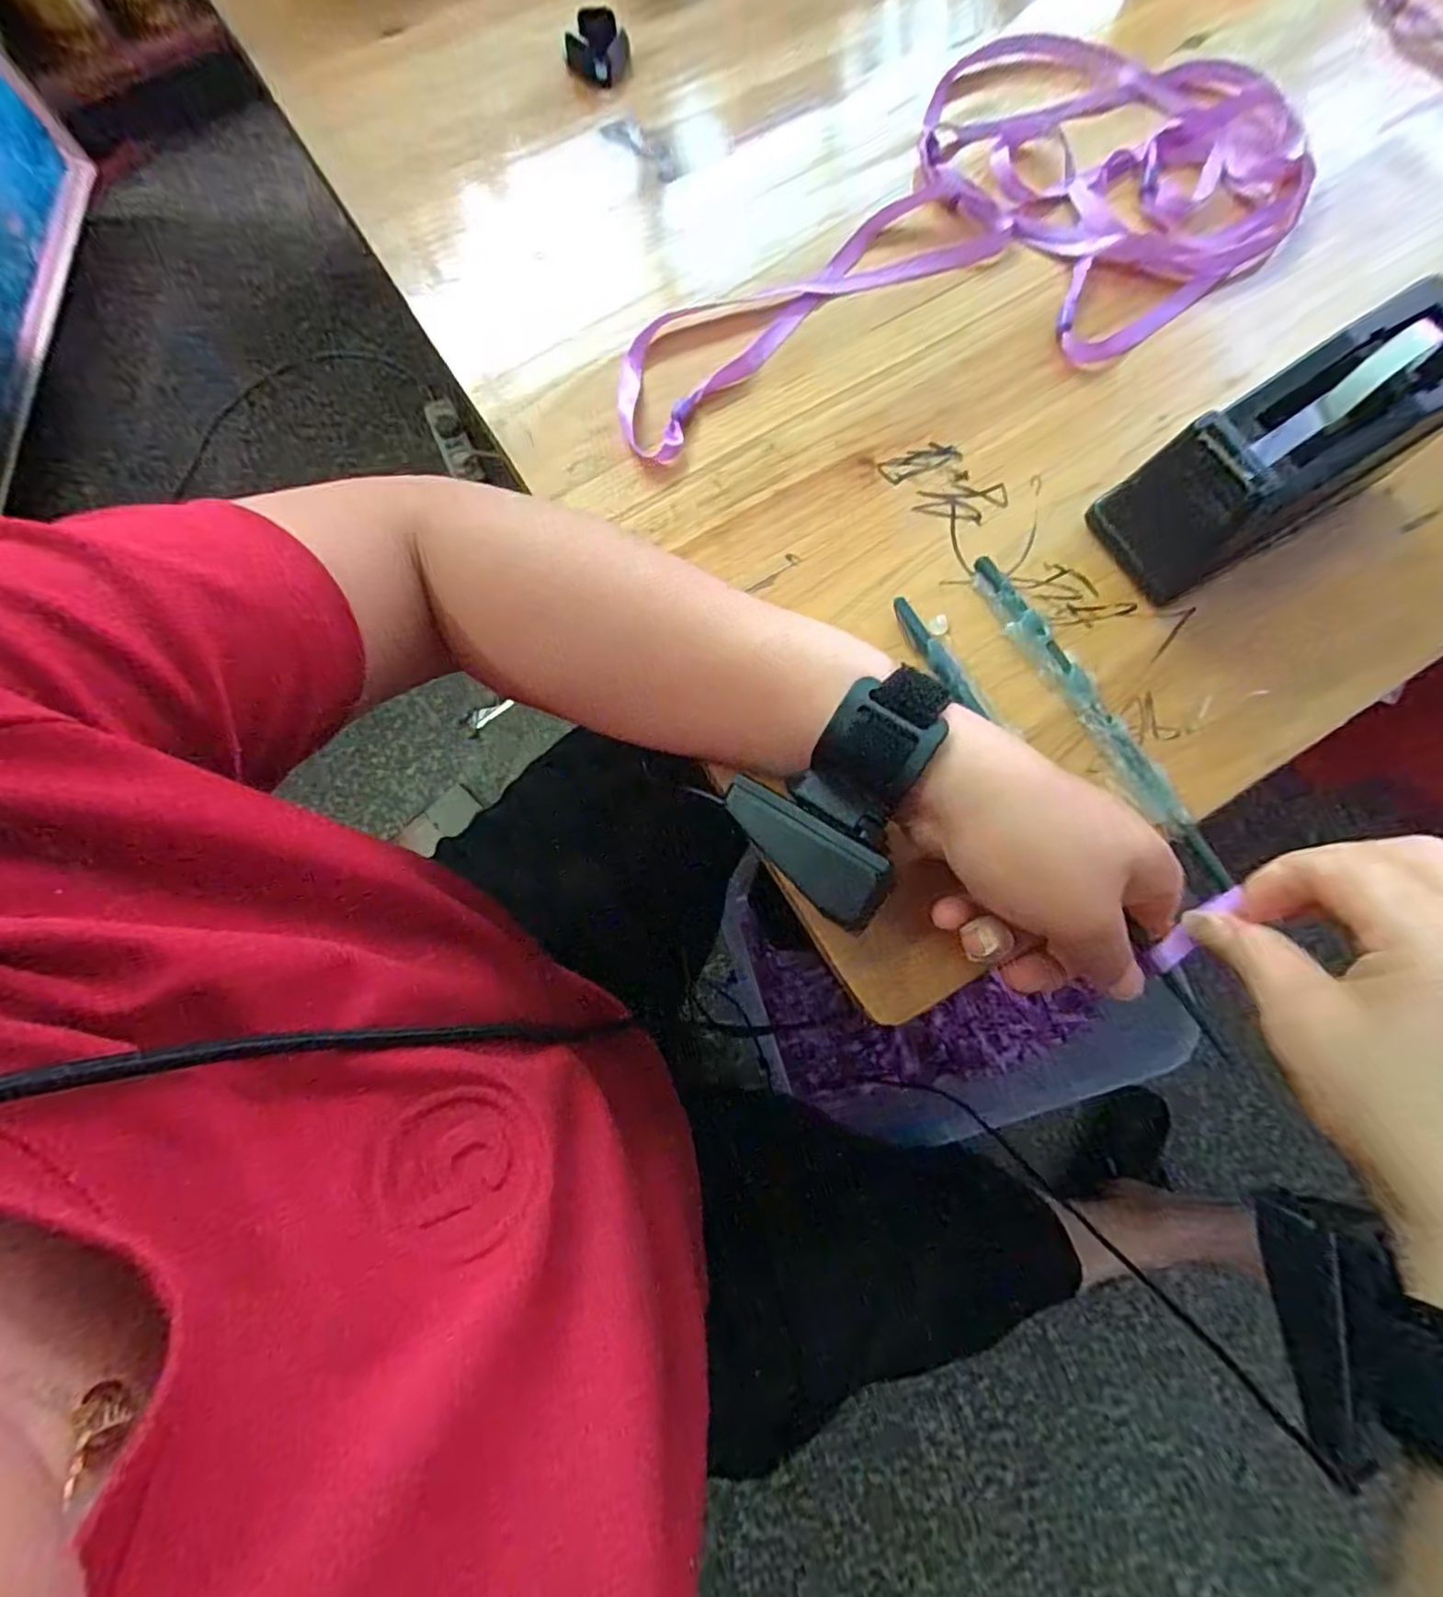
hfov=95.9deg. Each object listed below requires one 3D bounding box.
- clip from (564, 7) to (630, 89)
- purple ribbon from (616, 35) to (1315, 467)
[{"bbox_3d":[-0.076,-0.454,0.394,0.030,0.018,0.035,30,77,7],"label":"clip"},{"bbox_3d":[0.132,-0.329,0.366,0.421,0.014,0.219,-15,76,-4],"label":"purple ribbon"}]

